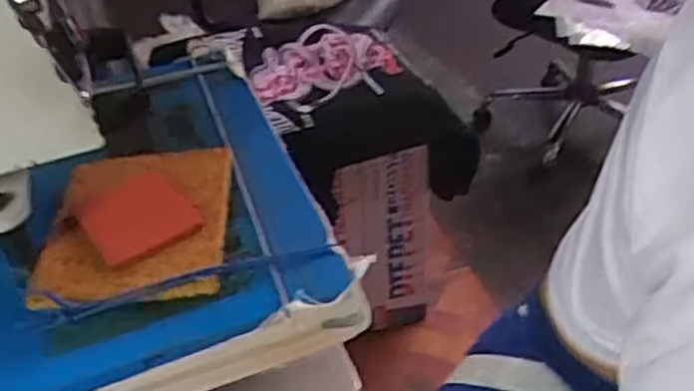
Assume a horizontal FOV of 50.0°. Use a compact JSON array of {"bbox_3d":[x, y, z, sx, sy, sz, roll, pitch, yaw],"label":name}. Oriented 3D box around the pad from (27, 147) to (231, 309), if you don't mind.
[{"bbox_3d":[-0.167,0.020,0.593,0.139,0.023,0.169,-7,37,0],"label":"pad"}]

